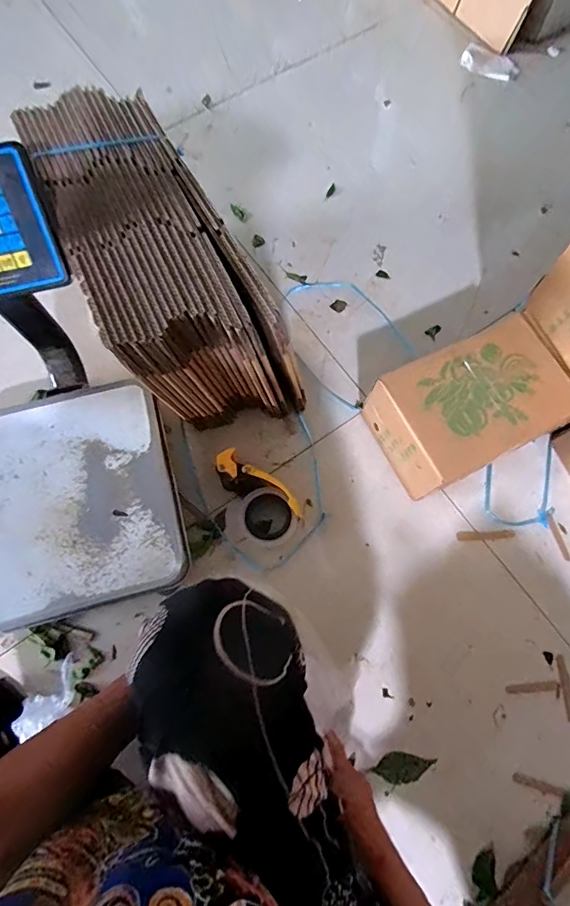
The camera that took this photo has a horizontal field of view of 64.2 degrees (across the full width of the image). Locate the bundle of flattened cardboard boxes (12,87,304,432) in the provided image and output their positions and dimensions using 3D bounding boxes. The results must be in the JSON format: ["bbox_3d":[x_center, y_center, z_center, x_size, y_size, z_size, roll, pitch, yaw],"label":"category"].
[{"bbox_3d":[-0.192,-0.242,0.704,0.213,0.327,0.458,-34,77,-12],"label":"bundle of flattened cardboard boxes"}]

